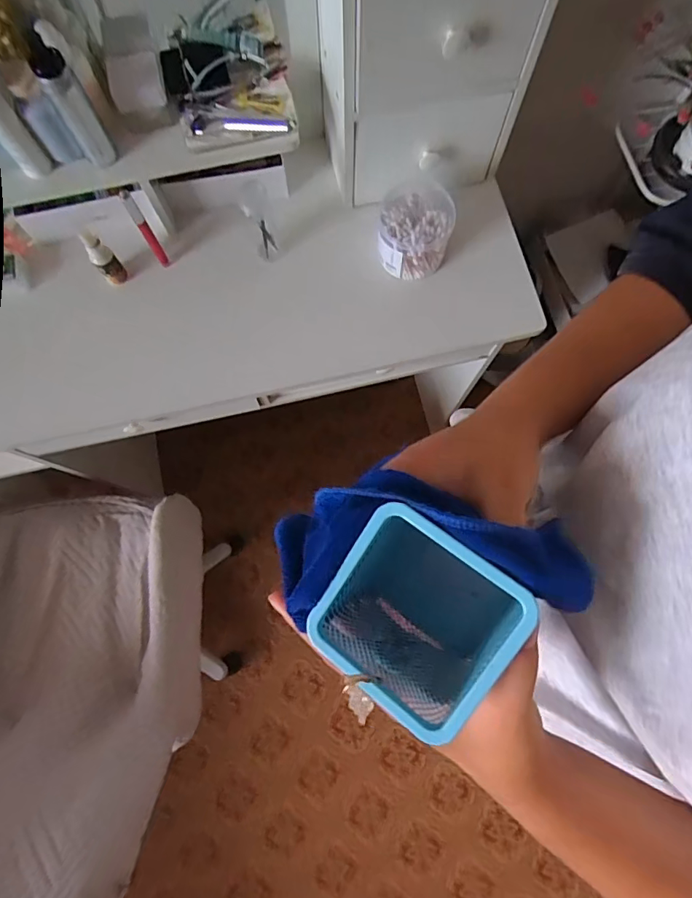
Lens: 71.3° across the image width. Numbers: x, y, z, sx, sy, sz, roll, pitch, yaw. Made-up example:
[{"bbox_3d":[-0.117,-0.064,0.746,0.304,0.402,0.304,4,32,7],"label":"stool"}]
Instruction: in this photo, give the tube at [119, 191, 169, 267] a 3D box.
[{"bbox_3d":[-0.260,-0.282,0.631,0.013,0.128,0.017,-32,78,-7],"label":"tube"}]

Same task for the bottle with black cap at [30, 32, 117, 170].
[{"bbox_3d":[-0.303,-0.381,0.538,0.036,0.127,0.028,-32,78,-7],"label":"bottle with black cap"}]

